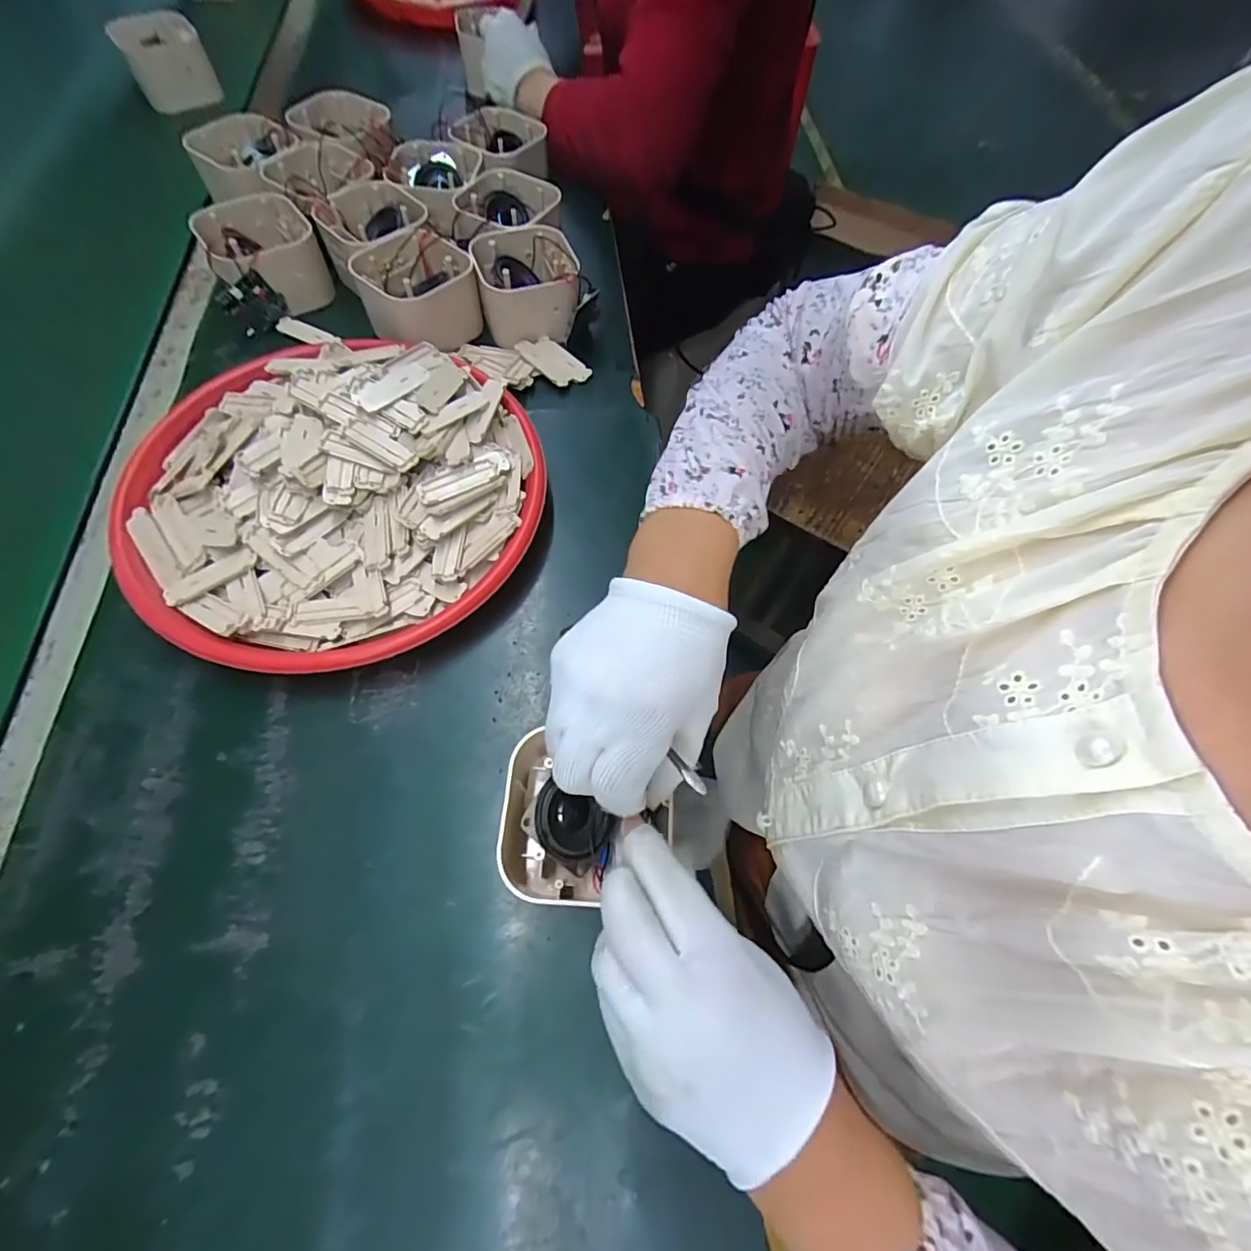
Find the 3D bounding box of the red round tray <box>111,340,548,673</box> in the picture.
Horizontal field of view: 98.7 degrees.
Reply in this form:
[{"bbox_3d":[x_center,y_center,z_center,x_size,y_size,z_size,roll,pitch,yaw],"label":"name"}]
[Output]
[{"bbox_3d":[-0.213,-0.102,0.396,0.273,0.058,0.277,1,65,-2],"label":"red round tray"}]

